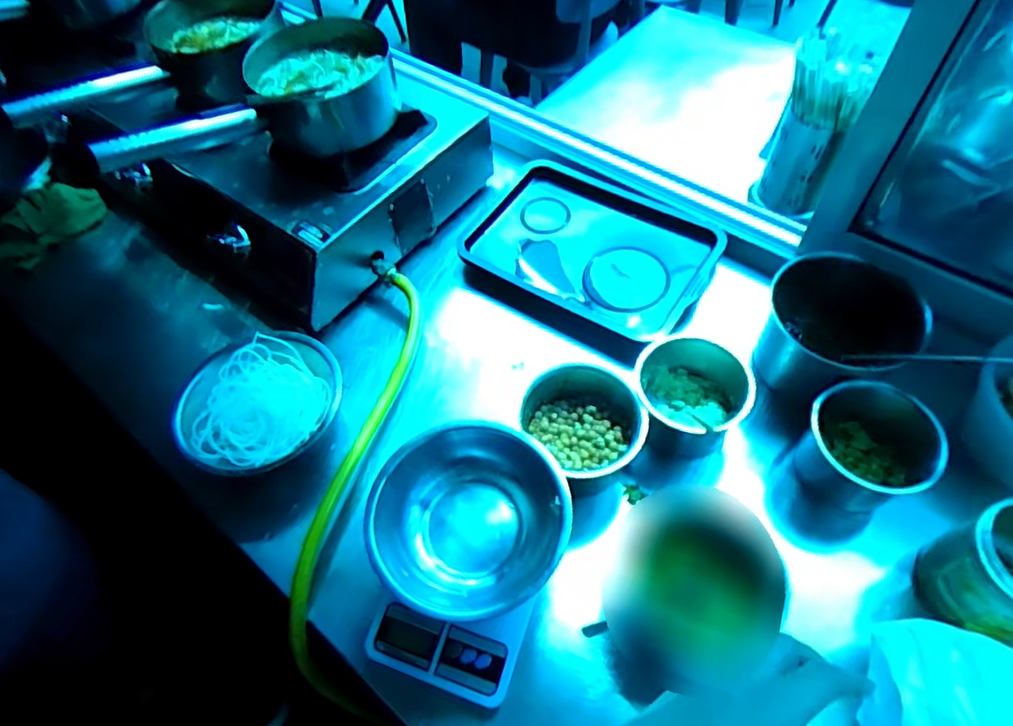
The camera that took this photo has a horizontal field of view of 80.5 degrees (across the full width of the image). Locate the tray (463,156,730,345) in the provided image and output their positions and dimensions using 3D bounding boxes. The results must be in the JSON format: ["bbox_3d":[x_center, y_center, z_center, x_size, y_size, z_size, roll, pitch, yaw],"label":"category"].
[{"bbox_3d":[0.116,-0.168,0.834,0.322,0.029,0.243,31,63,20],"label":"tray"}]

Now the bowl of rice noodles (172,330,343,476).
[{"bbox_3d":[-0.298,0.046,0.725,0.184,0.066,0.178,-1,57,2],"label":"bowl of rice noodles"}]

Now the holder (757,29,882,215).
[{"bbox_3d":[0.433,-0.331,0.864,0.100,0.228,0.087,20,60,15],"label":"holder"}]

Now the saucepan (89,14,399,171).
[{"bbox_3d":[-0.325,-0.345,0.789,0.349,0.099,0.187,-18,58,-10],"label":"saucepan"}]

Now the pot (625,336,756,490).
[{"bbox_3d":[0.198,0.057,0.671,0.114,0.116,0.125,-1,57,2],"label":"pot"}]

